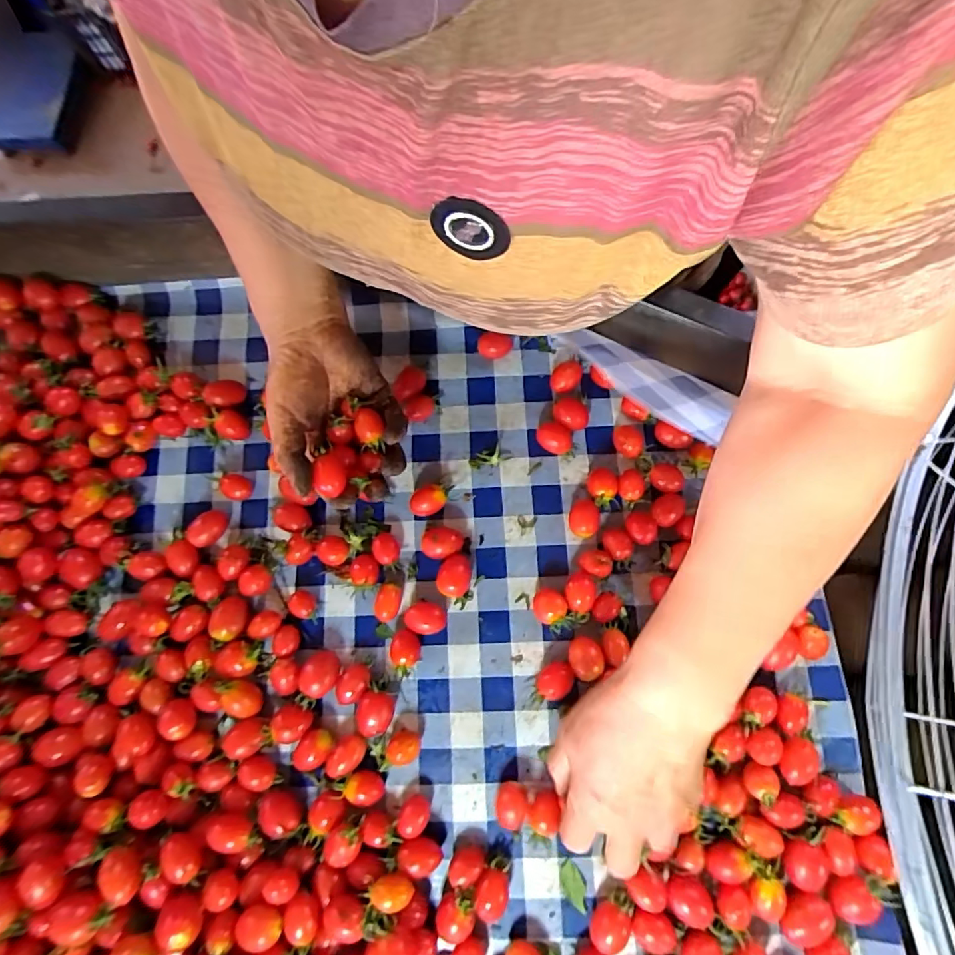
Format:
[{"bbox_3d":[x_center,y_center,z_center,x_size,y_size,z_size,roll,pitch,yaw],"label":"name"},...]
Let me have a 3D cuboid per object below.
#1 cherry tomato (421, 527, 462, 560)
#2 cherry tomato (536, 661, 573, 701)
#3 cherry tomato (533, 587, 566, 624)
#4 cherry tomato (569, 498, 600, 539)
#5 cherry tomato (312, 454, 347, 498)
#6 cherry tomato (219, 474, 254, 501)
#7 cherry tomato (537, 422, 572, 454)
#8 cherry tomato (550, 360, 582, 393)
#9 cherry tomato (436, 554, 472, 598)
[{"bbox_3d":[-0.028,0.052,0.411,0.031,0.021,0.023,0,78,6],"label":"cherry tomato"},{"bbox_3d":[0.057,0.151,0.389,0.028,0.017,0.024,-31,77,-1],"label":"cherry tomato"},{"bbox_3d":[0.054,0.098,0.400,0.023,0.019,0.025,9,79,7],"label":"cherry tomato"},{"bbox_3d":[0.084,0.032,0.414,0.022,0.021,0.031,0,78,6],"label":"cherry tomato"},{"bbox_3d":[-0.102,-0.003,0.362,0.020,0.017,0.025,-7,77,-2],"label":"cherry tomato"},{"bbox_3d":[-0.199,0.008,0.431,0.026,0.018,0.020,16,80,9],"label":"cherry tomato"},{"bbox_3d":[0.063,-0.032,0.431,0.029,0.018,0.023,29,82,11],"label":"cherry tomato"},{"bbox_3d":[0.074,-0.084,0.441,0.023,0.020,0.026,26,82,10],"label":"cherry tomato"},{"bbox_3d":[-0.017,0.076,0.405,0.025,0.022,0.032,11,79,8],"label":"cherry tomato"}]

